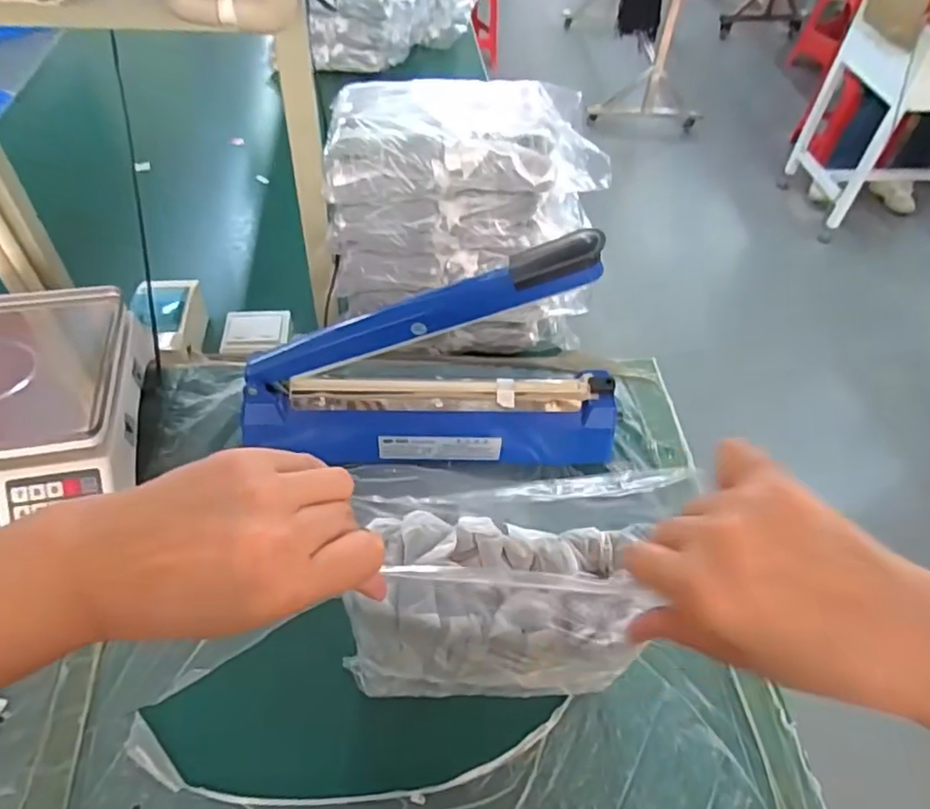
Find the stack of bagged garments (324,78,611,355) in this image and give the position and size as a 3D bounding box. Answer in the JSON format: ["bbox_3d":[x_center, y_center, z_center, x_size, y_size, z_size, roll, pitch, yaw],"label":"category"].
[{"bbox_3d":[-0.008,-0.250,0.818,0.319,0.268,0.238,4,51,0],"label":"stack of bagged garments"}]

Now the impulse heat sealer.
[{"bbox_3d":[-0.029,-0.041,0.611,0.385,0.254,0.077,-1,51,-5],"label":"impulse heat sealer"}]

